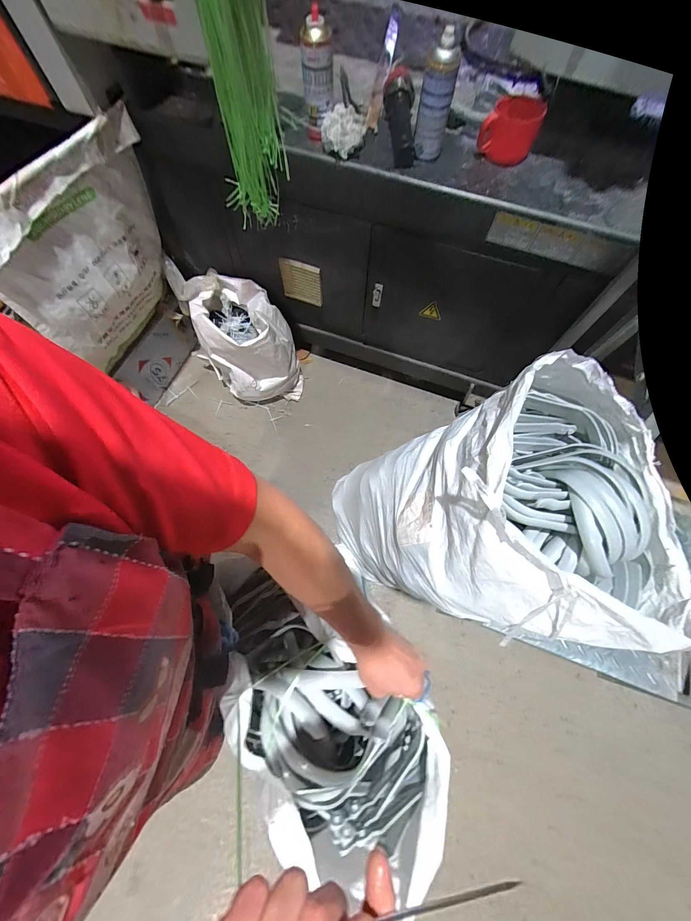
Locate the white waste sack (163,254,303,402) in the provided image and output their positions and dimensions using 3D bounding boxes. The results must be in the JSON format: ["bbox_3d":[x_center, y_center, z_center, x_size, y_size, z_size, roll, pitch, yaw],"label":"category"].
[{"bbox_3d":[-0.442,-0.490,1.309,0.549,0.386,0.305,35,74,11],"label":"white waste sack"}]

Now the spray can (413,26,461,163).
[{"bbox_3d":[0.172,-0.688,0.630,0.067,0.175,0.052,13,71,4],"label":"spray can"}]

